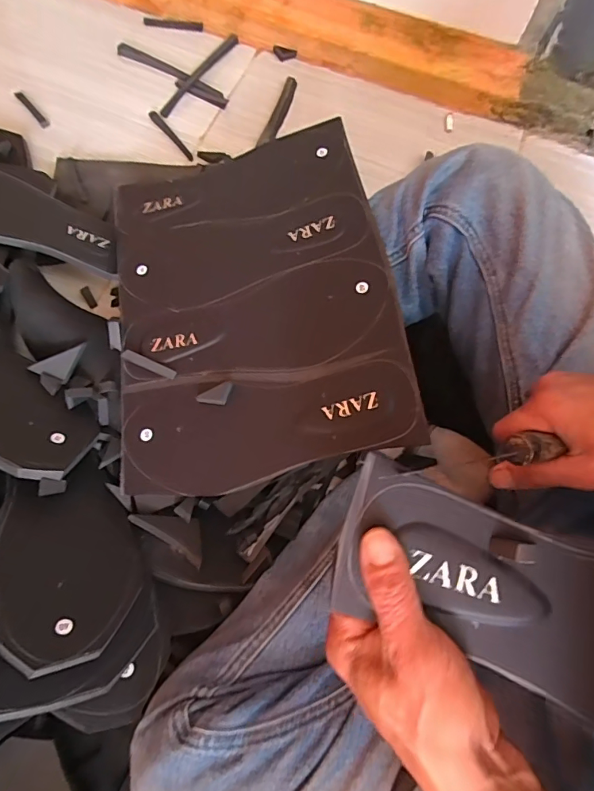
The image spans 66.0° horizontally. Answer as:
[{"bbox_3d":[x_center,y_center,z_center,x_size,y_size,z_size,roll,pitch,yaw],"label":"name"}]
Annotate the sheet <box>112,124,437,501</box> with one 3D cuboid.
[{"bbox_3d":[-0.046,-0.094,0.427,0.255,0.010,0.337,-13,70,10],"label":"sheet"}]

